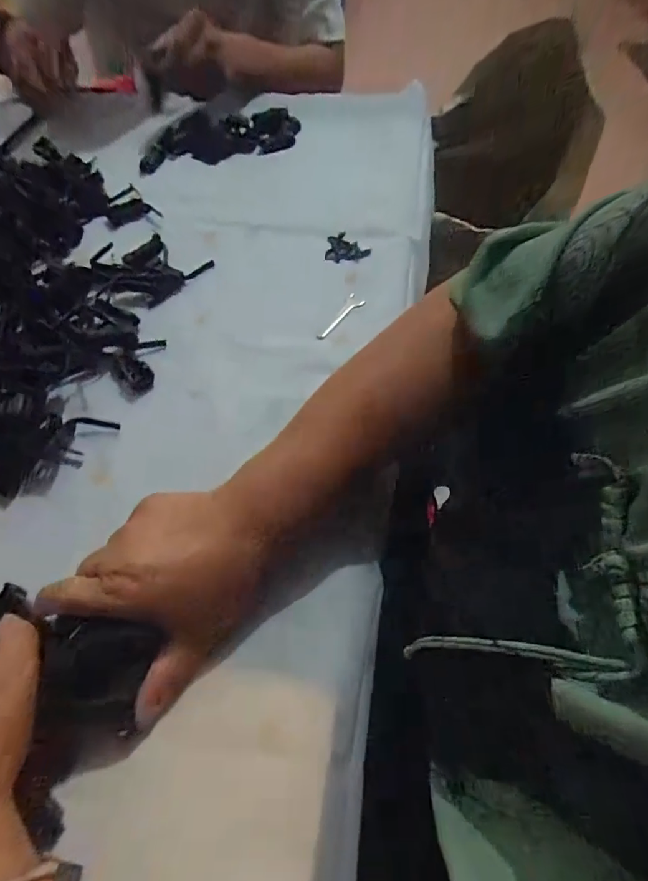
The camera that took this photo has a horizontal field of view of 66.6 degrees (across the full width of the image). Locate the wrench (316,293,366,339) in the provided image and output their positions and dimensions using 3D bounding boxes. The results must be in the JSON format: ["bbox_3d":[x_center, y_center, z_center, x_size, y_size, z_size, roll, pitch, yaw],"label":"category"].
[{"bbox_3d":[0.017,-0.113,0.452,0.017,0.004,0.063,26,62,18],"label":"wrench"}]

